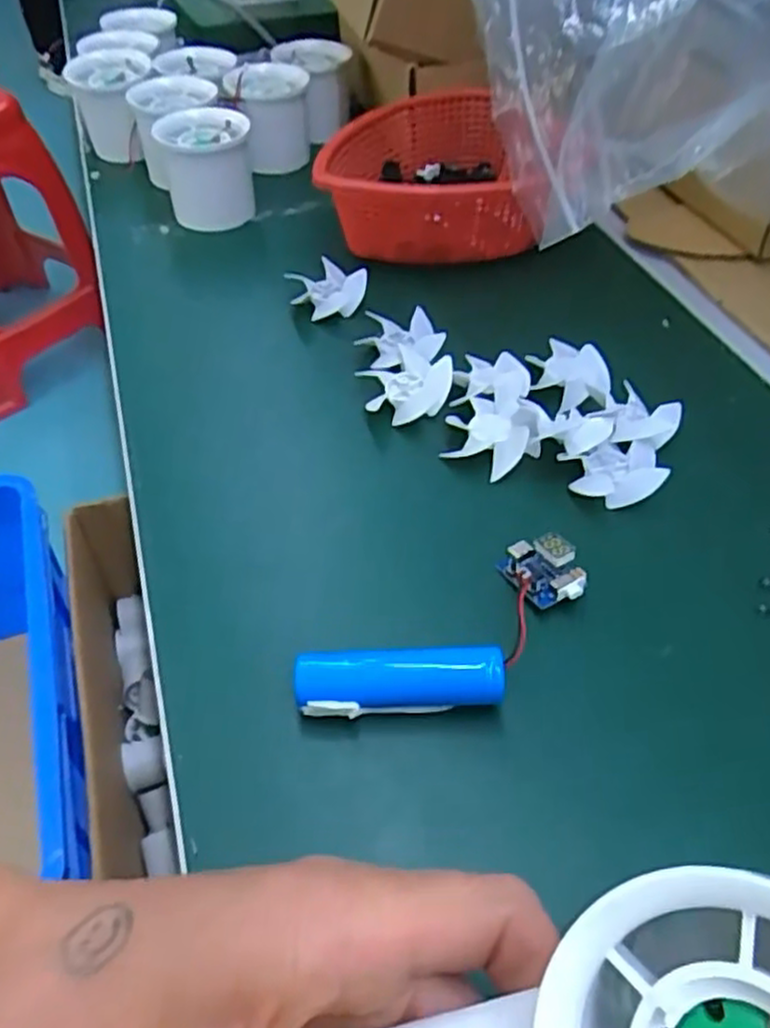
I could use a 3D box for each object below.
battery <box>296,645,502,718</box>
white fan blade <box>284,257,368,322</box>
[{"bbox_3d":[0.005,0.055,0.241,0.066,0.015,0.017,-1,48,-2],"label":"battery"},{"bbox_3d":[-0.031,-0.121,0.403,0.039,0.015,0.039,1,48,-1],"label":"white fan blade"}]

